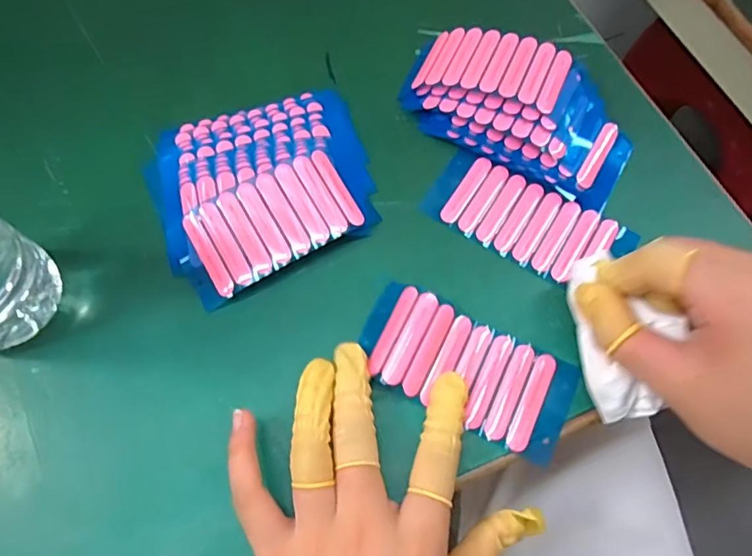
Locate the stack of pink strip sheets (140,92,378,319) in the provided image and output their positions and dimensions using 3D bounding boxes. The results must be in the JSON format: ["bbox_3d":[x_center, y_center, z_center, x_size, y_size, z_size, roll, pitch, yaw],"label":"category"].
[{"bbox_3d":[-0.066,-0.058,0.308,0.129,0.020,0.120,-21,69,-9],"label":"stack of pink strip sheets"}]

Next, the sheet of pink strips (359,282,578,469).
[{"bbox_3d":[0.046,0.046,0.270,0.109,0.014,0.054,29,70,7],"label":"sheet of pink strips"}]

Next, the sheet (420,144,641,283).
[{"bbox_3d":[0.088,-0.034,0.306,0.112,0.007,0.052,31,71,12],"label":"sheet"}]

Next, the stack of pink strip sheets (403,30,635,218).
[{"bbox_3d":[0.090,-0.107,0.322,0.143,0.032,0.077,30,70,12],"label":"stack of pink strip sheets"}]

